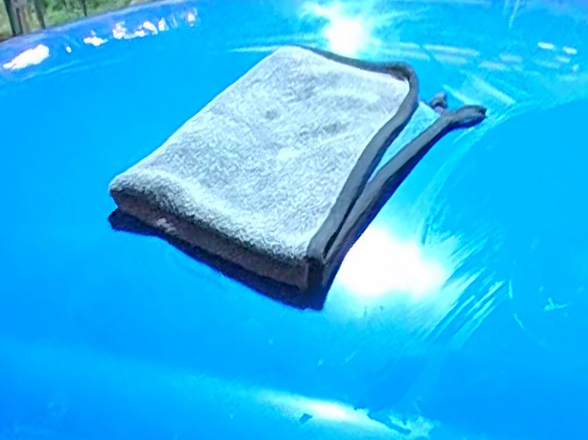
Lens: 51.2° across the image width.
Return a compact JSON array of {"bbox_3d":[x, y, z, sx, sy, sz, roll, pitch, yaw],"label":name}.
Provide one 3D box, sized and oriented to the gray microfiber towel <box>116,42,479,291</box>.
[{"bbox_3d":[0.004,-0.051,0.396,0.145,0.024,0.195,24,52,25],"label":"gray microfiber towel"}]

